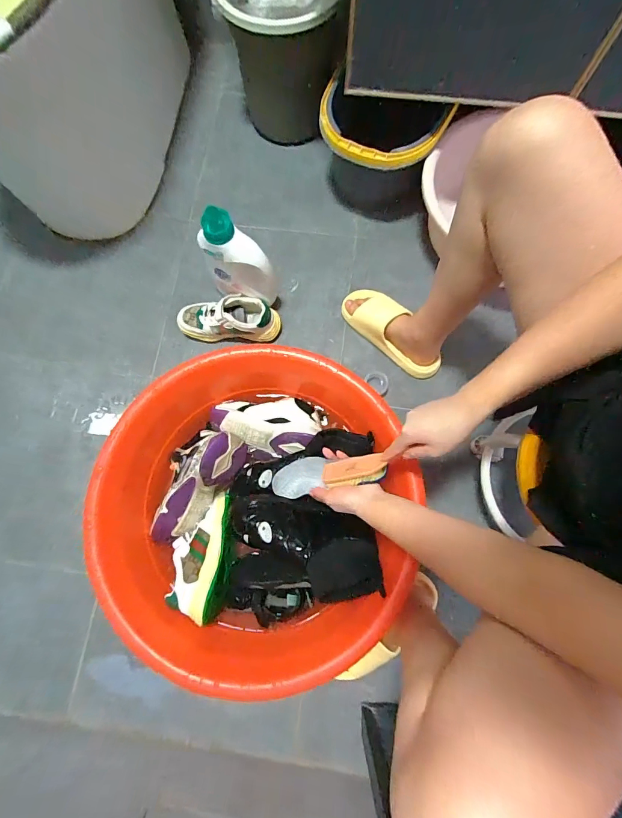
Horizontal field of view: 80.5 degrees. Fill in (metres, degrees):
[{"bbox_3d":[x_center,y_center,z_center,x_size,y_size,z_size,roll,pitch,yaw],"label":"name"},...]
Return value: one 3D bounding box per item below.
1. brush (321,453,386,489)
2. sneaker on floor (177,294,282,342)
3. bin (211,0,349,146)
[{"bbox_3d":[0.065,0.093,0.563,0.101,0.024,0.038,-16,75,27],"label":"brush"},{"bbox_3d":[-0.176,-0.195,0.790,0.216,0.078,0.083,0,77,1],"label":"sneaker on floor"},{"bbox_3d":[-0.059,-0.822,0.851,0.263,0.283,0.232,3,77,1],"label":"bin"}]

